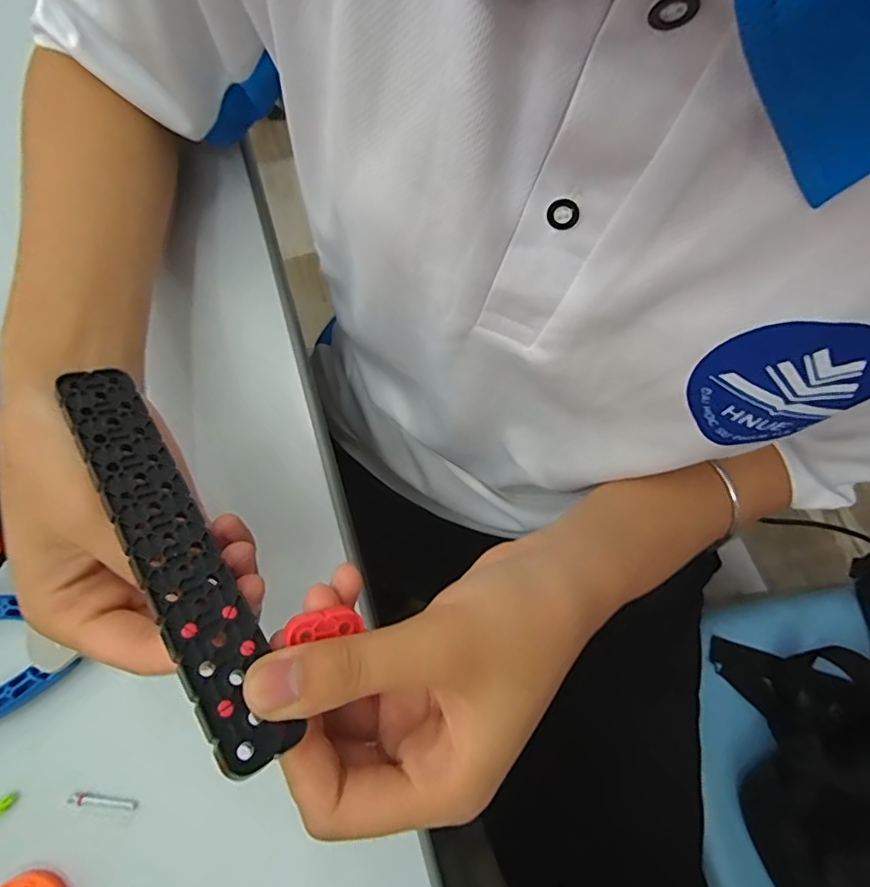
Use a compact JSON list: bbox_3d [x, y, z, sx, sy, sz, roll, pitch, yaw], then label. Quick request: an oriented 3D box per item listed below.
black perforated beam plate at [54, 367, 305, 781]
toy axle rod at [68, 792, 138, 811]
[{"bbox_3d":[-0.087,0.032,0.179,0.024,0.004,0.148,-17,63,-41],"label":"black perforated beam plate"},{"bbox_3d":[-0.150,0.161,0.244,0.030,0.004,0.004,5,71,2],"label":"toy axle rod"}]

